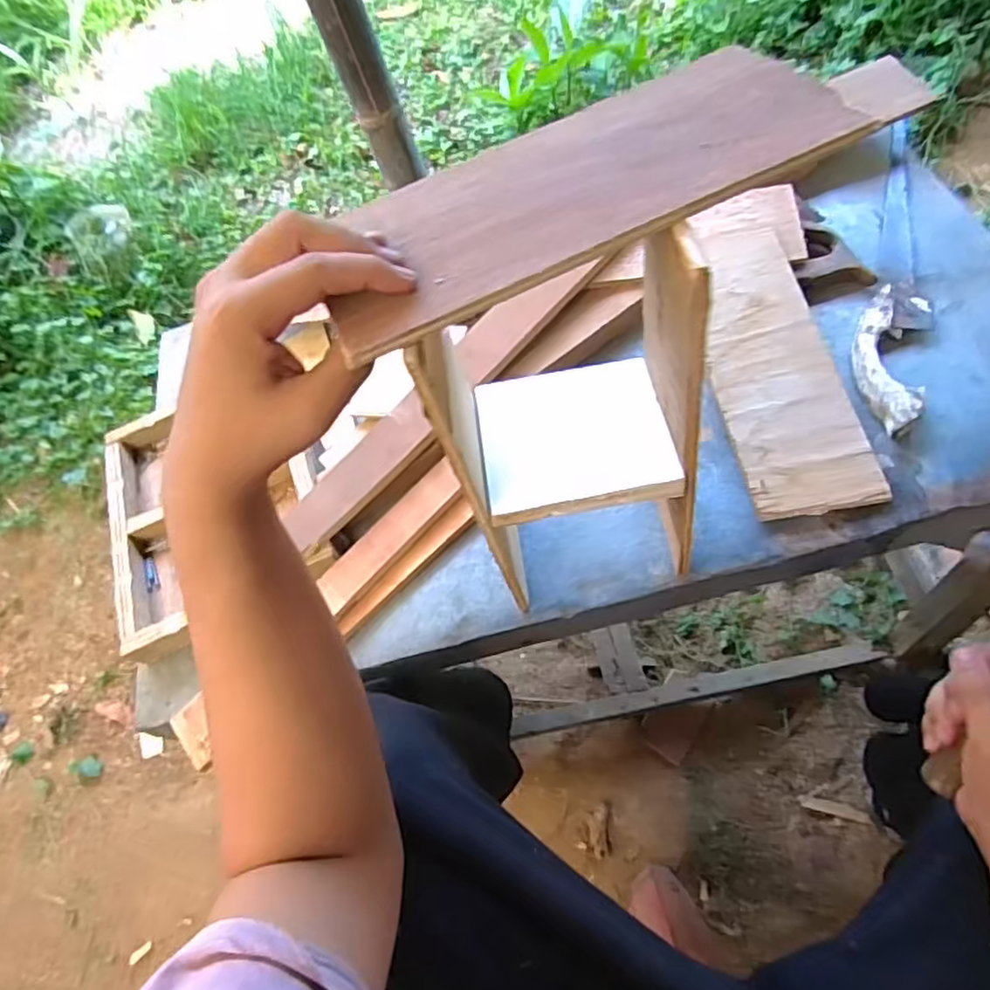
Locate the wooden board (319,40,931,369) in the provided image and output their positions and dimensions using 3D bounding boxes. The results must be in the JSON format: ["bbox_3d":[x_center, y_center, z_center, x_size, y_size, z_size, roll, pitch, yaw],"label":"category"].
[{"bbox_3d":[0.055,-0.176,0.354,0.319,0.009,0.127,-26,56,-6],"label":"wooden board"}]

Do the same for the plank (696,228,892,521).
[{"bbox_3d":[0.260,-0.126,0.620,0.106,0.020,0.313,-14,65,10],"label":"plank"}]

